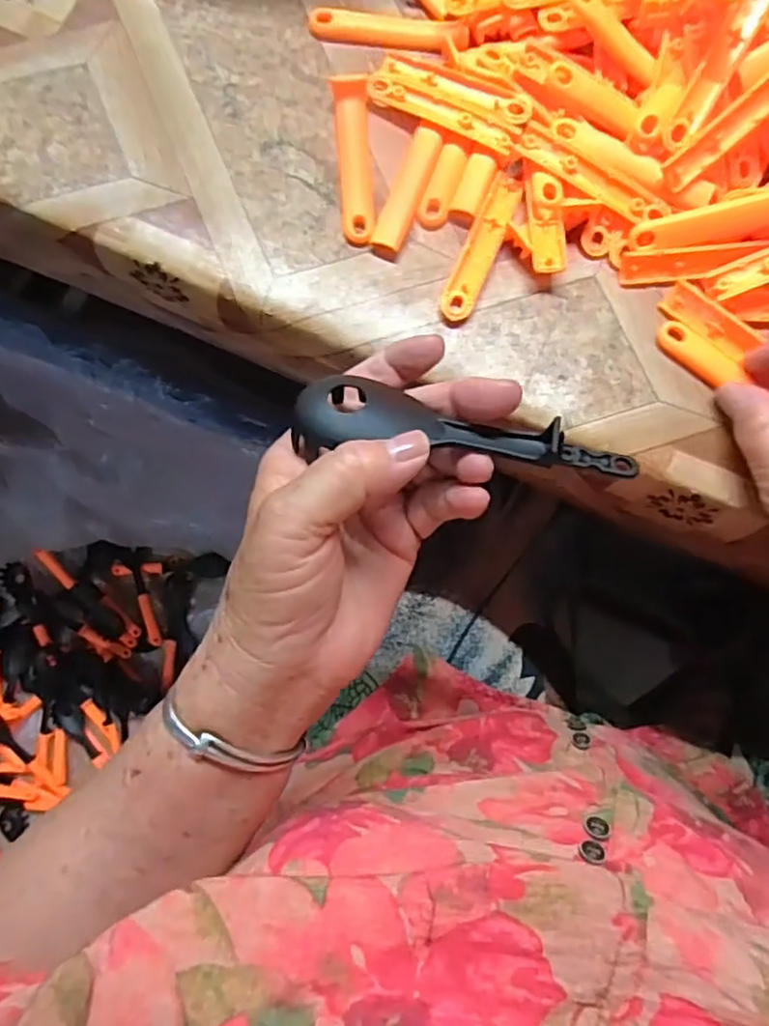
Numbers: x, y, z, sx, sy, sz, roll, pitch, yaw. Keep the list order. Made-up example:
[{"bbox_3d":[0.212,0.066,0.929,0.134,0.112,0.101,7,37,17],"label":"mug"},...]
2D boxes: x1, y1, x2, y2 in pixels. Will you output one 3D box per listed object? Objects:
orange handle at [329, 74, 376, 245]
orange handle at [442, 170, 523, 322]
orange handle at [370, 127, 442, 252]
[{"bbox_3d":[-0.014,-0.164,0.297,0.015,0.007,0.080,-4,82,0],"label":"orange handle"},{"bbox_3d":[0.045,-0.122,0.292,0.015,0.004,0.074,23,83,3],"label":"orange handle"},{"bbox_3d":[0.011,-0.150,0.295,0.015,0.004,0.063,20,83,3],"label":"orange handle"}]

